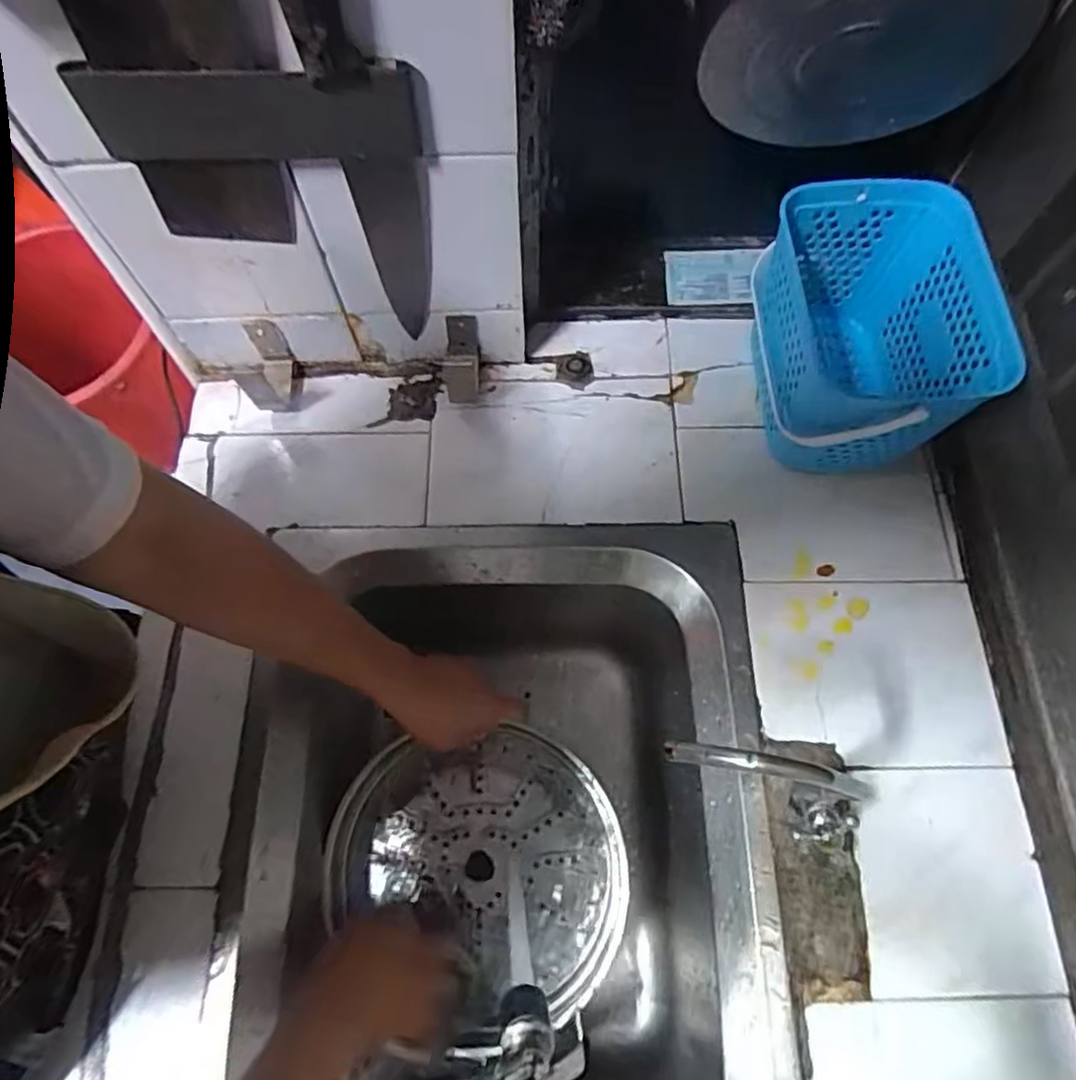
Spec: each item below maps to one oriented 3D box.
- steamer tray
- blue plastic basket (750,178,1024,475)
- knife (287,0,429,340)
[{"bbox_3d":[-0.043,0.264,0.565,0.214,0.053,0.235,-43,72,-8],"label":"steamer tray"},{"bbox_3d":[0.266,-0.159,0.571,0.149,0.149,0.199,-5,68,-2],"label":"blue plastic basket"},{"bbox_3d":[-0.106,-0.249,0.432,0.056,0.342,0.019,-3,68,-1],"label":"knife"}]

